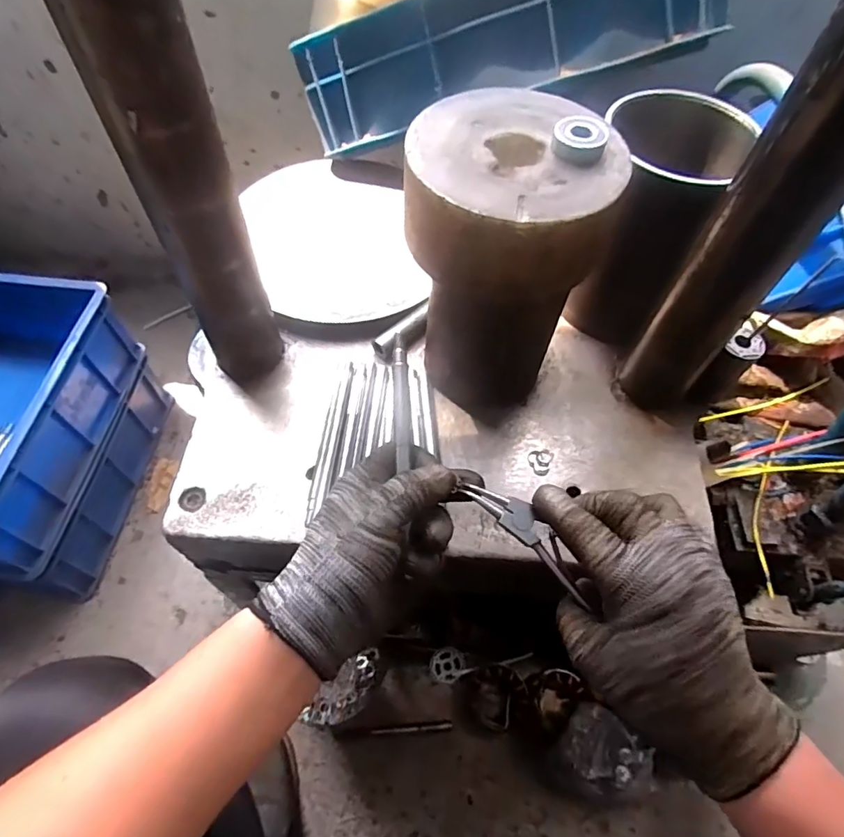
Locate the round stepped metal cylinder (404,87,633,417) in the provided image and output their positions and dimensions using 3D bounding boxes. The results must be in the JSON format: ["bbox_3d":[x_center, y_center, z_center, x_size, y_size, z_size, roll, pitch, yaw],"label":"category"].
[{"bbox_3d":[0.059,-0.116,0.430,0.138,0.221,0.140,5,58,1],"label":"round stepped metal cylinder"}]

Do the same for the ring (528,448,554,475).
[{"bbox_3d":[0.106,0.037,0.468,0.020,0.004,0.025,20,60,10],"label":"ring"}]

